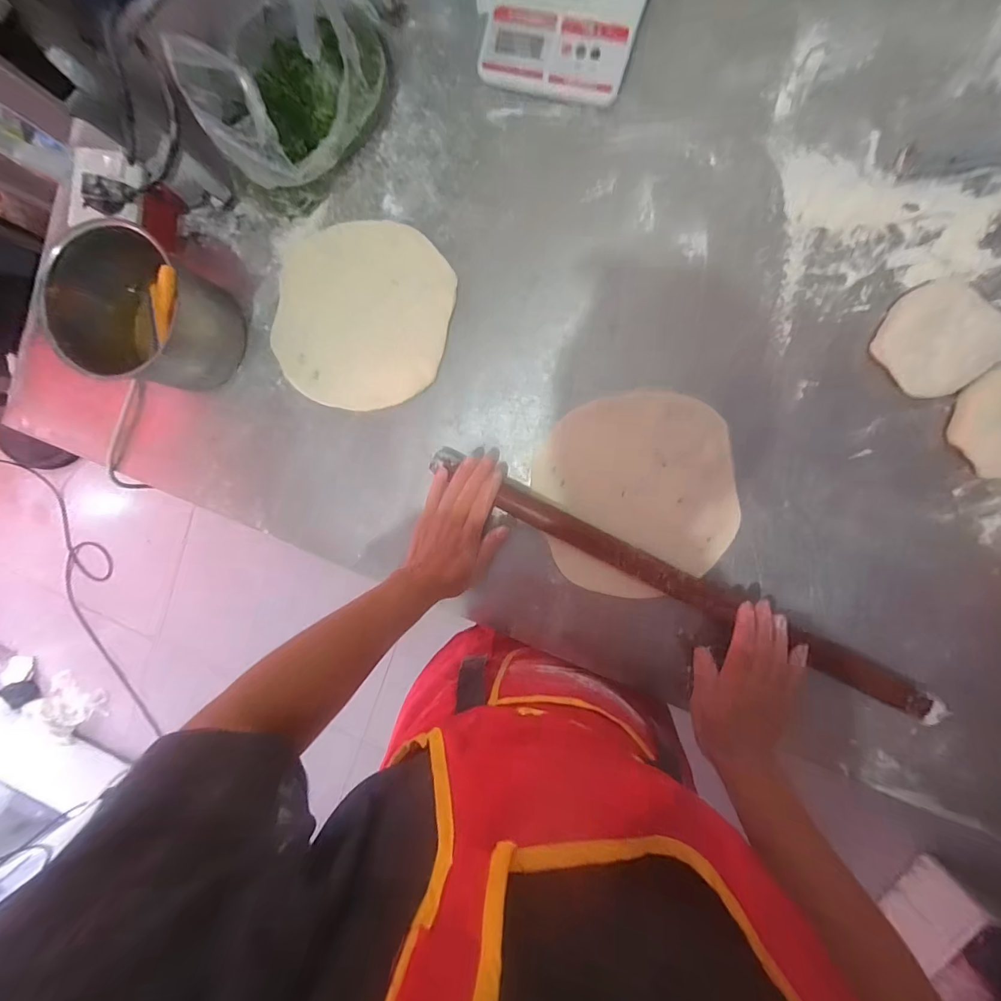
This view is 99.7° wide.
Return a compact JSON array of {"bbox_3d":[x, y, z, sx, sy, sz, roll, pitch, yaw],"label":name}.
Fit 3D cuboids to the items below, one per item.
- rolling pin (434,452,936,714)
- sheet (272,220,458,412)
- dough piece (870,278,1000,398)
[{"bbox_3d":[0.174,0.079,0.448,0.546,0.037,0.032,27,97,6],"label":"rolling pin"},{"bbox_3d":[-0.164,-0.213,0.491,0.208,0.004,0.205,14,95,7],"label":"sheet"},{"bbox_3d":[0.415,-0.154,0.401,0.086,0.038,0.095,-39,88,8],"label":"dough piece"}]

